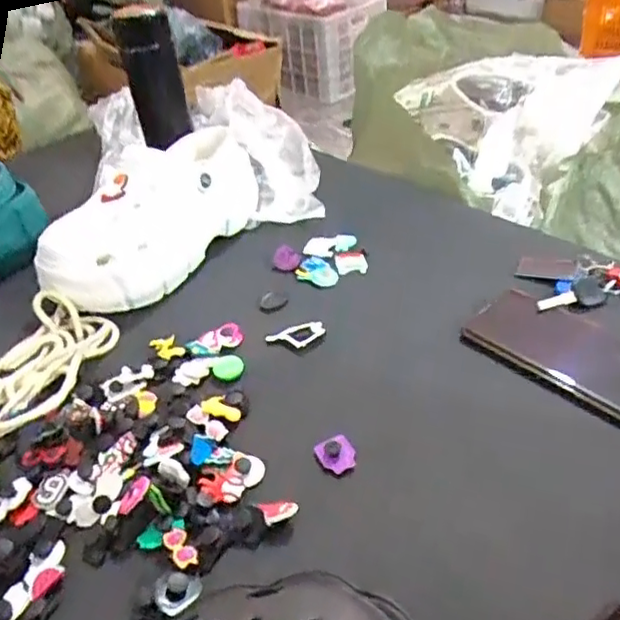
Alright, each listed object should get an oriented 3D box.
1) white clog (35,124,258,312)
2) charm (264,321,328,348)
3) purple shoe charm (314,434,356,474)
[{"bbox_3d":[-0.143,-0.106,0.617,0.088,0.103,0.264,17,45,25],"label":"white clog"},{"bbox_3d":[-0.012,0.021,0.521,0.048,0.012,0.018,-10,40,-5],"label":"charm"},{"bbox_3d":[0.019,0.098,0.424,0.024,0.009,0.027,-19,41,-16],"label":"purple shoe charm"}]

